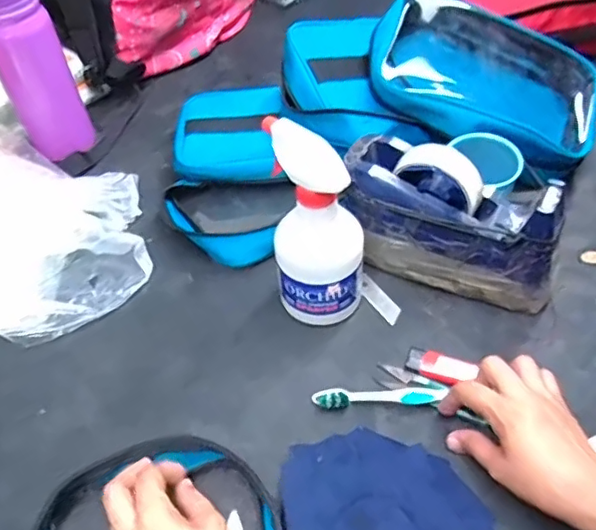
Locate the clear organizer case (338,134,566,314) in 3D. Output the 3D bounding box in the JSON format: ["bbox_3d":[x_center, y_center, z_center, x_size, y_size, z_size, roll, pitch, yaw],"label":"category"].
[{"bbox_3d":[0.143,-0.038,0.546,0.200,0.110,0.071,19,54,20],"label":"clear organizer case"}]

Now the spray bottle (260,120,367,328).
[{"bbox_3d":[0.018,-0.027,0.502,0.080,0.188,0.073,-1,49,4],"label":"spray bottle"}]

